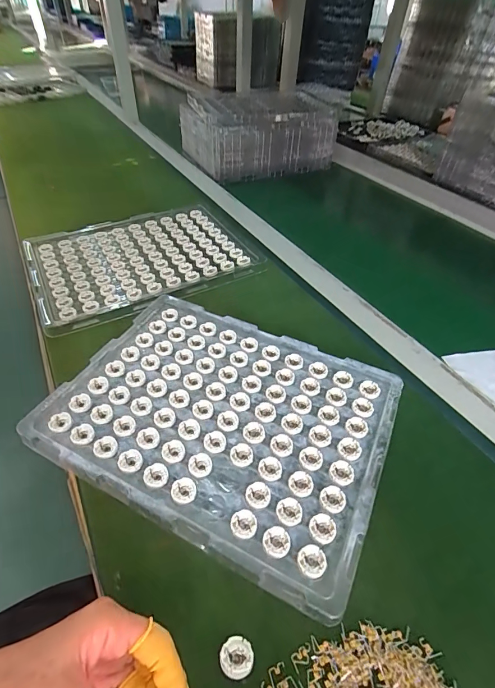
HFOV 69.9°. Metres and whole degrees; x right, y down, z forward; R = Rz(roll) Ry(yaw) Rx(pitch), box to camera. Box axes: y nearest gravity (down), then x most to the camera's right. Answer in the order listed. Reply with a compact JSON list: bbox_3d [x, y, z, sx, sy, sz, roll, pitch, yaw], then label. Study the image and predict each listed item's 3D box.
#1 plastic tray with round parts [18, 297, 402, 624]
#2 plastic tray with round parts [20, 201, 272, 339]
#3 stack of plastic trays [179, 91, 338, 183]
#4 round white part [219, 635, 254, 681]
[{"bbox_3d":[-0.029,0.069,0.387,0.338,0.015,0.250,22,48,17],"label":"plastic tray with round parts"},{"bbox_3d":[-0.177,-0.149,0.600,0.343,0.016,0.258,-22,51,-23],"label":"plastic tray with round parts"},{"bbox_3d":[0.023,-0.596,0.977,0.373,0.117,0.301,-15,48,-18],"label":"stack of plastic trays"},{"bbox_3d":[-0.008,0.223,0.251,0.023,0.011,0.023,2,45,-2],"label":"round white part"}]

